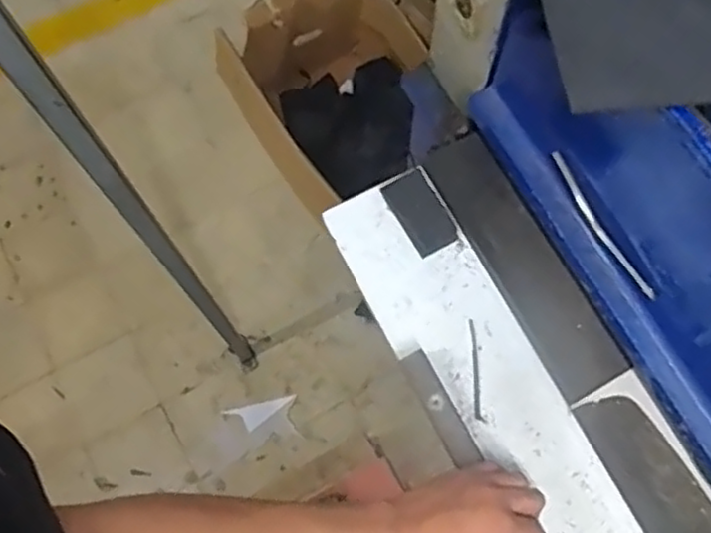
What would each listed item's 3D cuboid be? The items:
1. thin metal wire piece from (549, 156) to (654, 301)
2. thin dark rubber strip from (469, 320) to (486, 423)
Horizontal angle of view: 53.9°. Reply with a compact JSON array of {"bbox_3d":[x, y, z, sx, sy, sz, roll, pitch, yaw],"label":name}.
[{"bbox_3d":[0.205,-0.034,0.588,0.006,0.013,0.145,-26,72,-8],"label":"thin metal wire piece"},{"bbox_3d":[0.115,0.100,0.669,0.009,0.004,0.097,-3,71,0],"label":"thin dark rubber strip"}]

